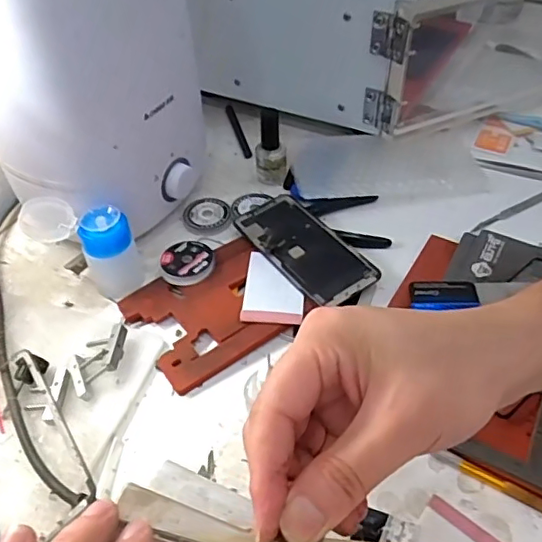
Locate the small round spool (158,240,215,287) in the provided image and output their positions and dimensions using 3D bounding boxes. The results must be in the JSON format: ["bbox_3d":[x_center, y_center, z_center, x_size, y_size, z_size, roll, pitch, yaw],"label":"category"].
[{"bbox_3d":[-0.075,-0.006,0.497,0.047,0.011,0.047,-1,46,1],"label":"small round spool"}]

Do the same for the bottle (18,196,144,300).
[{"bbox_3d":[-0.165,-0.023,0.478,0.093,0.080,0.045,9,47,11],"label":"bottle"}]

